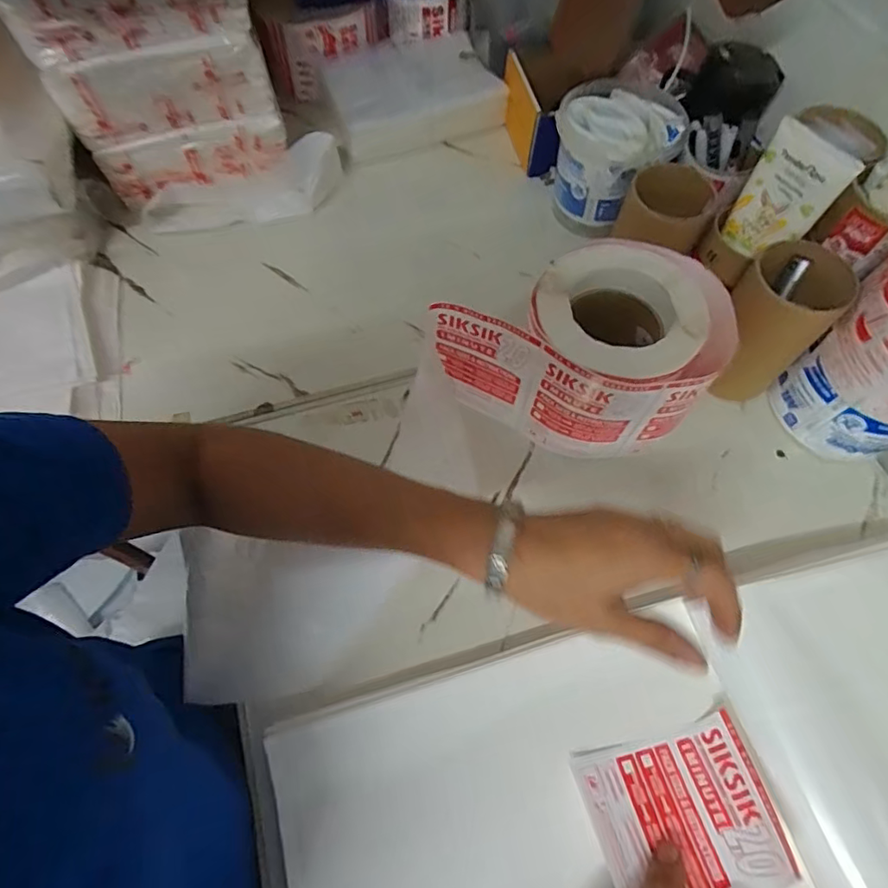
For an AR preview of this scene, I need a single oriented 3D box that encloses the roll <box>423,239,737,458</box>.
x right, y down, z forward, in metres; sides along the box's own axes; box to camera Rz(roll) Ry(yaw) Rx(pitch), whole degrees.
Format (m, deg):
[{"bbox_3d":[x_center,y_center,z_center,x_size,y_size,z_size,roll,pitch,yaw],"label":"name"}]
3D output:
[{"bbox_3d":[0.119,-0.088,0.466,0.205,0.125,0.143,24,65,12],"label":"roll"}]

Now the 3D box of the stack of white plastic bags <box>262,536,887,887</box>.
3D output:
[{"bbox_3d":[0.165,0.235,0.338,0.547,0.051,0.252,-13,63,0],"label":"stack of white plastic bags"}]

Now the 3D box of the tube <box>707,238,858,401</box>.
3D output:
[{"bbox_3d":[0.299,-0.108,0.479,0.083,0.124,0.075,-5,63,-3],"label":"tube"}]

